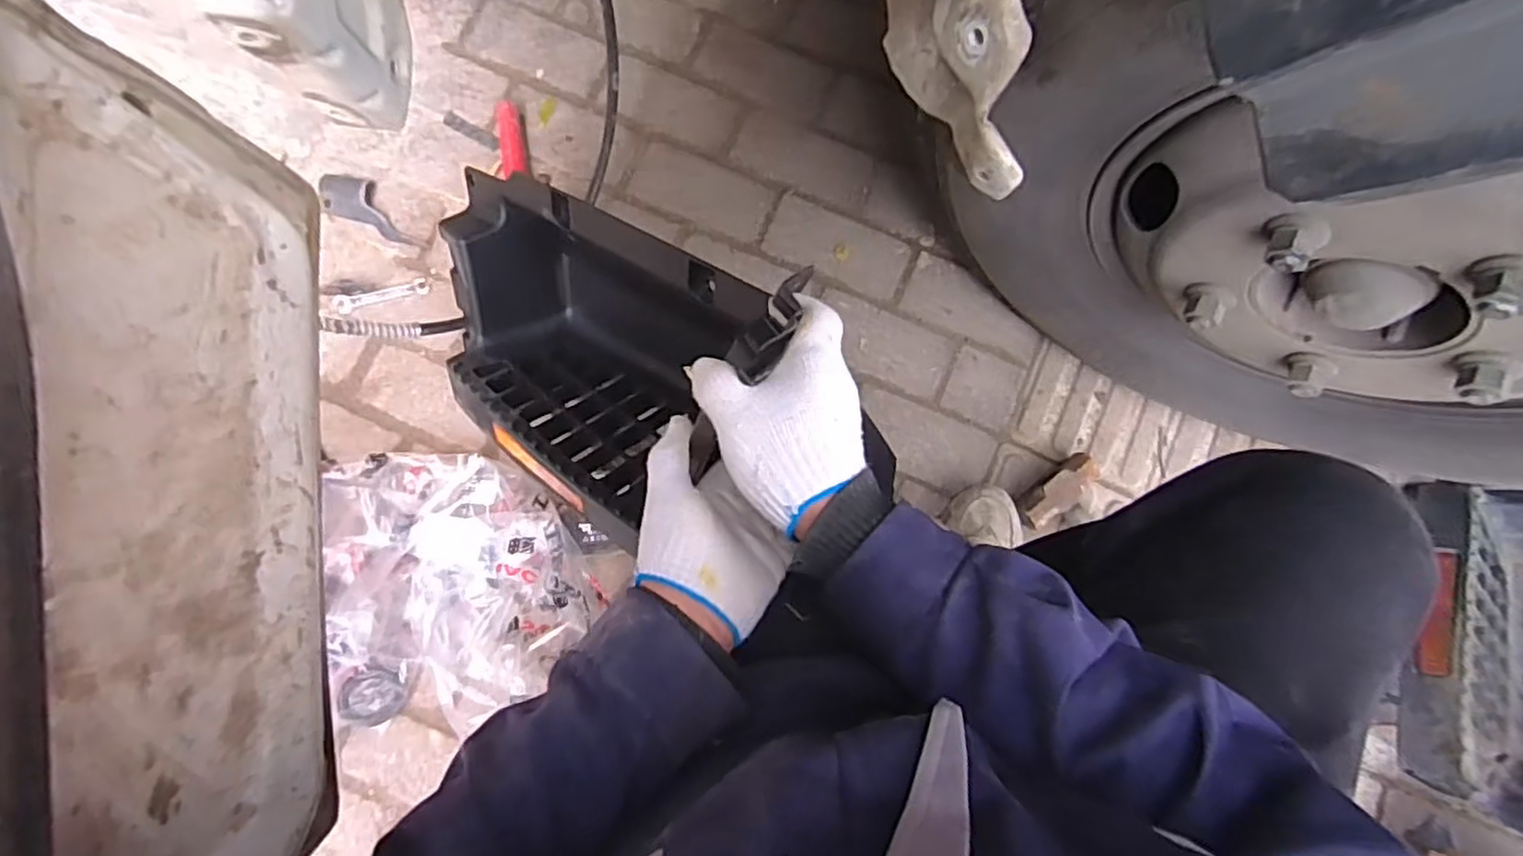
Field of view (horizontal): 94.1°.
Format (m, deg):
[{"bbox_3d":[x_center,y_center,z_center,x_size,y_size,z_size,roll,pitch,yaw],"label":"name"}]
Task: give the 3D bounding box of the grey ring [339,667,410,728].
[{"bbox_3d":[-0.461,0.321,0.842,0.072,0.011,0.072,-7,104,-29],"label":"grey ring"}]

